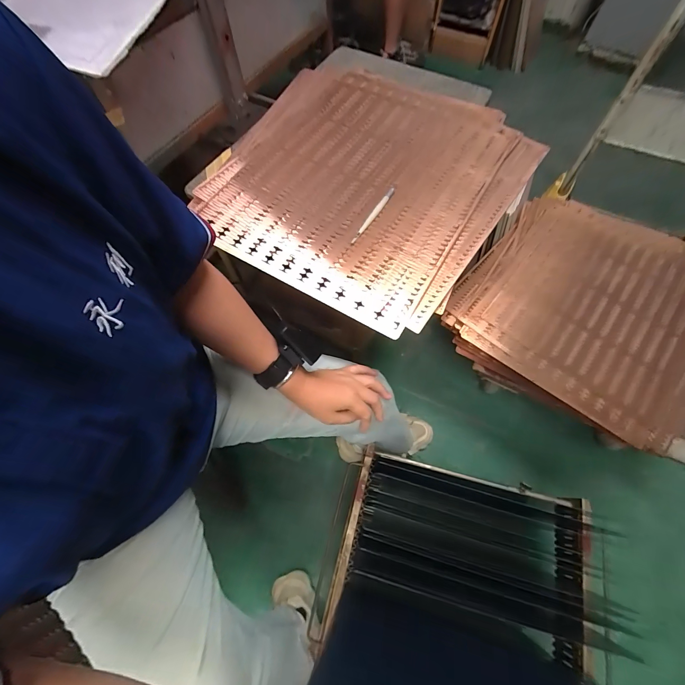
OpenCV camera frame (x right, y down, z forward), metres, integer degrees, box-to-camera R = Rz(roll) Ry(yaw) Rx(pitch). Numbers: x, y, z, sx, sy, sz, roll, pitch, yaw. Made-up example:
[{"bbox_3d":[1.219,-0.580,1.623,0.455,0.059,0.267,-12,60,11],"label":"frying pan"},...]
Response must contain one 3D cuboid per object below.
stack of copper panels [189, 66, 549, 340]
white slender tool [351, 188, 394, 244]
[{"bbox_3d":[0.028,-0.314,0.603,0.514,0.031,0.536,30,68,13],"label":"stack of copper panels"},{"bbox_3d":[0.052,-0.215,0.544,0.009,0.010,0.135,29,68,13],"label":"white slender tool"}]

